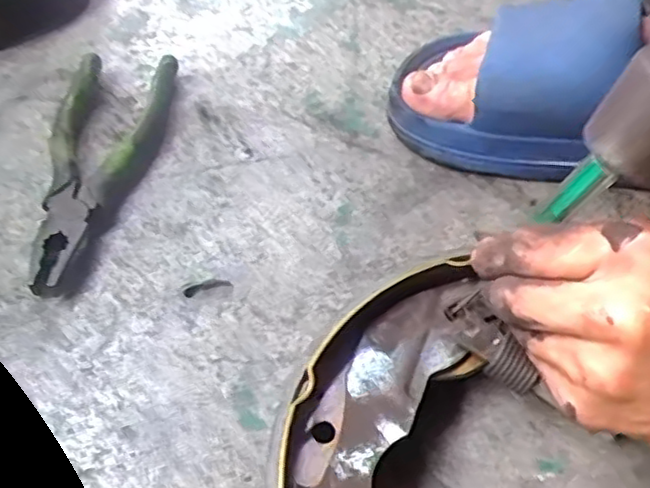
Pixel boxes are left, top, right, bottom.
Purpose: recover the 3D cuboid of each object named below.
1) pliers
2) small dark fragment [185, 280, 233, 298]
[{"bbox_3d":[-0.143,-0.052,0.422,0.066,0.022,0.192,4,52,1],"label":"pliers"},{"bbox_3d":[-0.066,0.023,0.376,0.026,0.004,0.009,-13,54,-13],"label":"small dark fragment"}]

